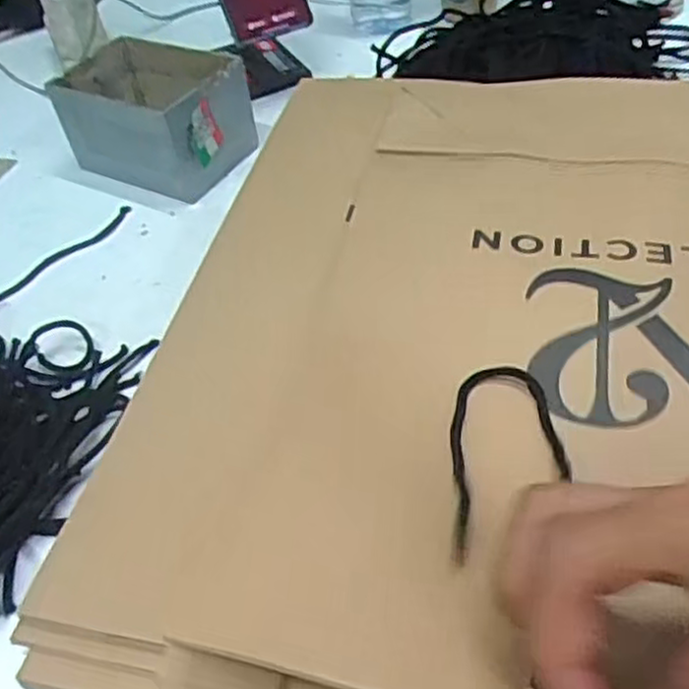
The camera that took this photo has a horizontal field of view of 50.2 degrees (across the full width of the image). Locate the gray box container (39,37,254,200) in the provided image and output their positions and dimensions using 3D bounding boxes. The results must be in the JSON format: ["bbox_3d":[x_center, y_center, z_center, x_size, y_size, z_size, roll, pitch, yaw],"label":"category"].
[{"bbox_3d":[-0.164,-0.198,0.639,0.153,0.083,0.103,21,54,27],"label":"gray box container"}]

